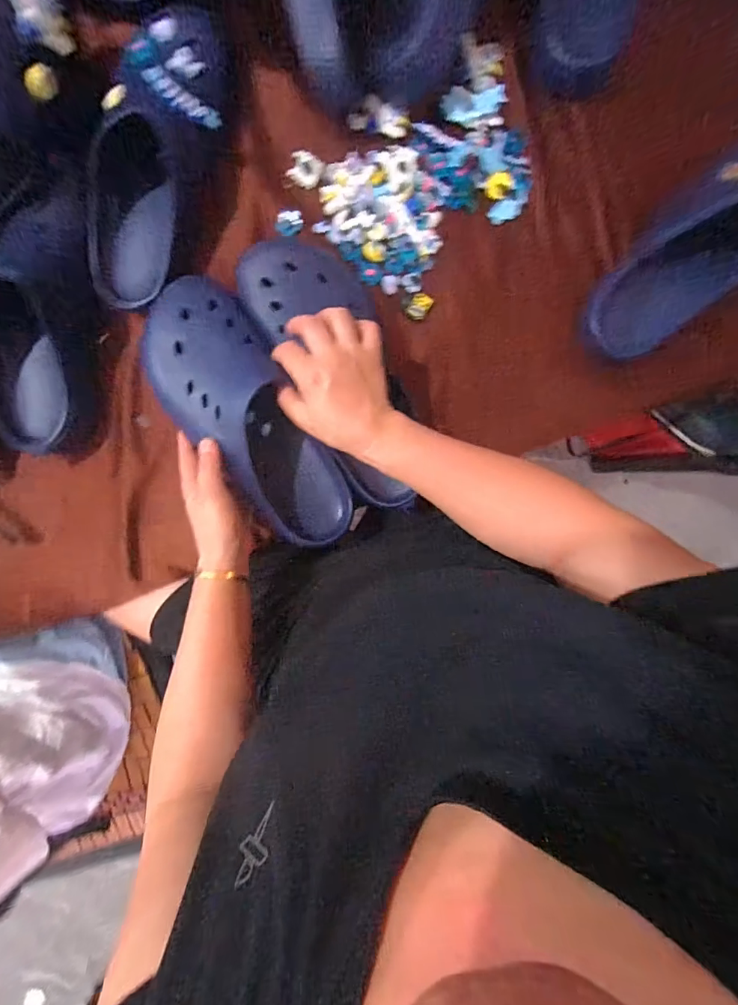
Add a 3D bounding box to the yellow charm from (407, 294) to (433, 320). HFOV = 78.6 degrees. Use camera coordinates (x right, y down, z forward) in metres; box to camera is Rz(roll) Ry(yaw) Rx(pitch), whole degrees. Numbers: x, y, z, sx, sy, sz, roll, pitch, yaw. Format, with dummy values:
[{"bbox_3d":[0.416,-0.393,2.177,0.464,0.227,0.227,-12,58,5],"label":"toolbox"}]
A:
[{"bbox_3d":[0.055,-0.216,0.496,0.022,0.004,0.030,33,95,-1],"label":"yellow charm"}]

